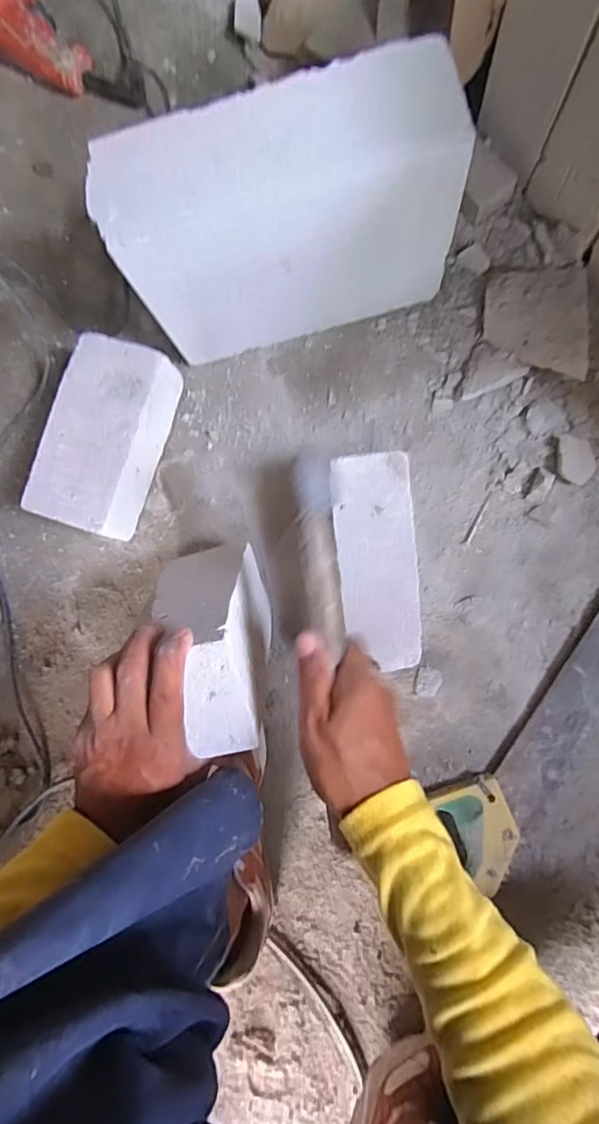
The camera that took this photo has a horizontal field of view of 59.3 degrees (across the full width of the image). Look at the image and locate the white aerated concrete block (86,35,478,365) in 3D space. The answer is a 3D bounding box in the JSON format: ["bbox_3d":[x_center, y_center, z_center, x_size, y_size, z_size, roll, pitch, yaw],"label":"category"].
[{"bbox_3d":[-0.007,-0.311,0.500,0.294,0.206,0.116,-12,86,6],"label":"white aerated concrete block"}]

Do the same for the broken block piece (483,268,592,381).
[{"bbox_3d":[0.246,-0.254,0.549,0.099,0.019,0.126,2,81,21],"label":"broken block piece"}]

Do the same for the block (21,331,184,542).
[{"bbox_3d":[-0.211,-0.134,0.579,0.108,0.077,0.200,18,90,7],"label":"block"}]

